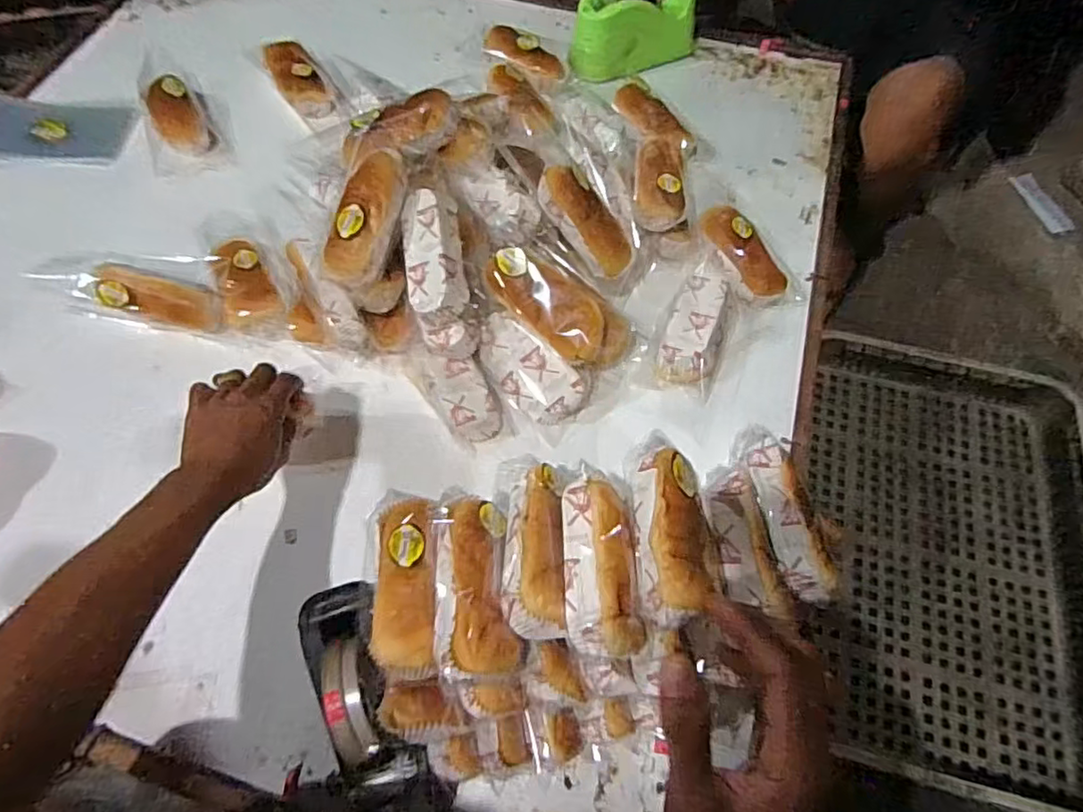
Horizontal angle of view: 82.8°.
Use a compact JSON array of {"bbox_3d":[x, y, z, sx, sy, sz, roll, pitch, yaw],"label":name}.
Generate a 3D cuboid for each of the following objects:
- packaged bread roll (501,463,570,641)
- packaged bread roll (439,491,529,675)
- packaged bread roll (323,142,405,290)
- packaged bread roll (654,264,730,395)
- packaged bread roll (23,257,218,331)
[{"bbox_3d":[-0.006,0.112,0.480,0.044,0.035,0.135,9,49,-13],"label":"packaged bread roll"},{"bbox_3d":[-0.051,0.128,0.465,0.058,0.033,0.143,-9,64,-6],"label":"packaged bread roll"},{"bbox_3d":[-0.188,-0.202,0.644,0.065,0.043,0.150,15,84,5],"label":"packaged bread roll"},{"bbox_3d":[0.187,-0.097,0.729,0.068,0.043,0.170,20,64,8],"label":"packaged bread roll"},{"bbox_3d":[-0.481,-0.135,0.721,0.211,0.042,0.061,11,63,4],"label":"packaged bread roll"}]

